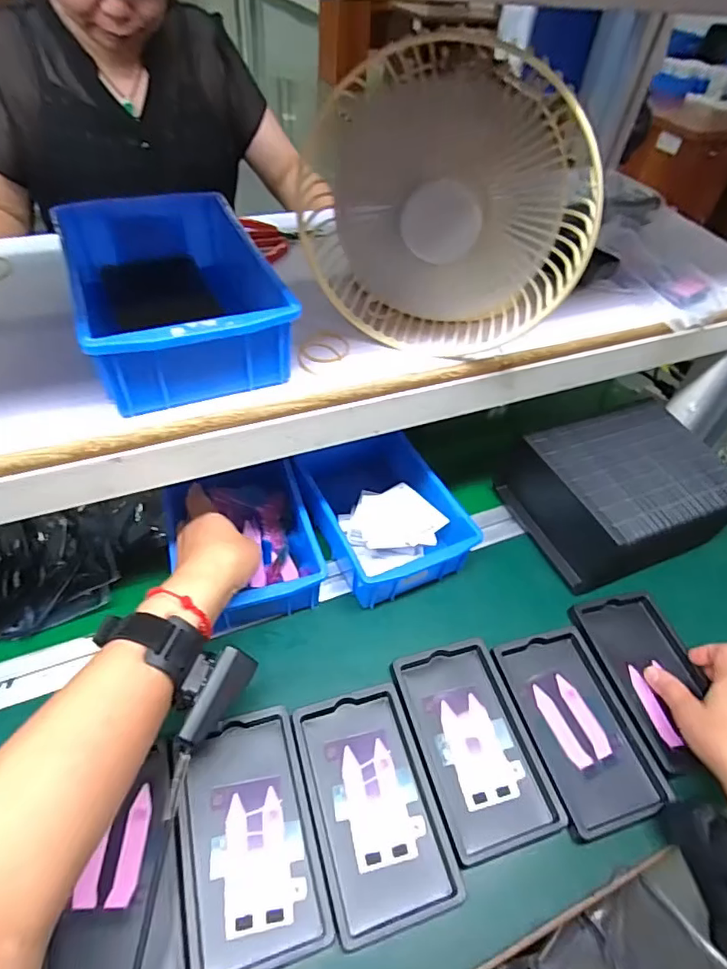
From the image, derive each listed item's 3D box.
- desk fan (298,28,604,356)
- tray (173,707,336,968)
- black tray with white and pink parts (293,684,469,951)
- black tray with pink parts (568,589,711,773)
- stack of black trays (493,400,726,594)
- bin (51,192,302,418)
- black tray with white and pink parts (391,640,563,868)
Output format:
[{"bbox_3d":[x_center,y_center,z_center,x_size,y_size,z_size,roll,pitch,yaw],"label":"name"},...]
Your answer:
[{"bbox_3d":[0.063,-0.189,0.371,0.194,0.183,0.059,12,48,4],"label":"desk fan"},{"bbox_3d":[-0.085,0.259,0.388,0.094,0.015,0.157,-10,50,-15],"label":"tray"},{"bbox_3d":[0.006,0.245,0.408,0.092,0.012,0.158,-10,50,-15],"label":"black tray with white and pink parts"},{"bbox_3d":[0.273,0.179,0.498,0.095,0.023,0.154,-11,52,-14],"label":"black tray with pink parts"},{"bbox_3d":[0.286,0.004,0.585,0.200,0.096,0.171,-18,52,-21],"label":"stack of black trays"},{"bbox_3d":[-0.143,-0.141,0.392,0.128,0.066,0.198,-18,53,-21],"label":"bin"},{"bbox_3d":[0.092,0.215,0.444,0.095,0.012,0.158,-10,50,-15],"label":"black tray with white and pink parts"}]

